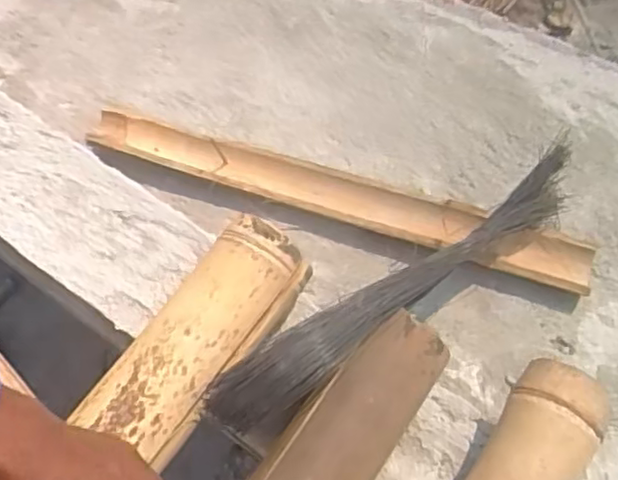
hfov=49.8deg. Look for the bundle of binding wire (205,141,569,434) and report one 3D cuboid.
[{"bbox_3d":[0.103,0.025,0.583,0.427,0.071,0.057,-29,63,-29],"label":"bundle of binding wire"}]

